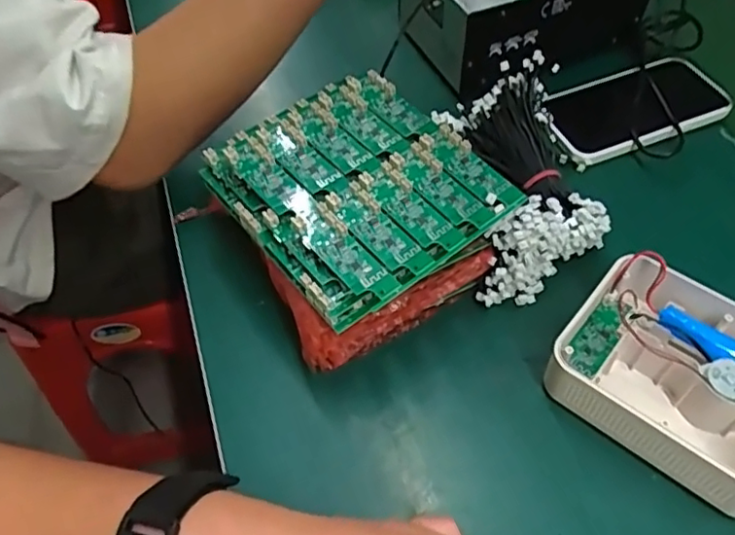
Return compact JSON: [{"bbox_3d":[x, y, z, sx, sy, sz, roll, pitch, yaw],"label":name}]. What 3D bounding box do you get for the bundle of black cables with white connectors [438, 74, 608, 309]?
[{"bbox_3d":[0.106,-0.061,0.412,0.090,0.067,0.158,-8,54,-3],"label":"bundle of black cables with white connectors"}]

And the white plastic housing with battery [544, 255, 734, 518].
[{"bbox_3d":[0.176,0.062,0.336,0.126,0.044,0.097,34,63,24],"label":"white plastic housing with battery"}]

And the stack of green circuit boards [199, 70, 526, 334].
[{"bbox_3d":[-0.005,-0.050,0.362,0.131,0.028,0.147,-34,60,-20],"label":"stack of green circuit boards"}]

